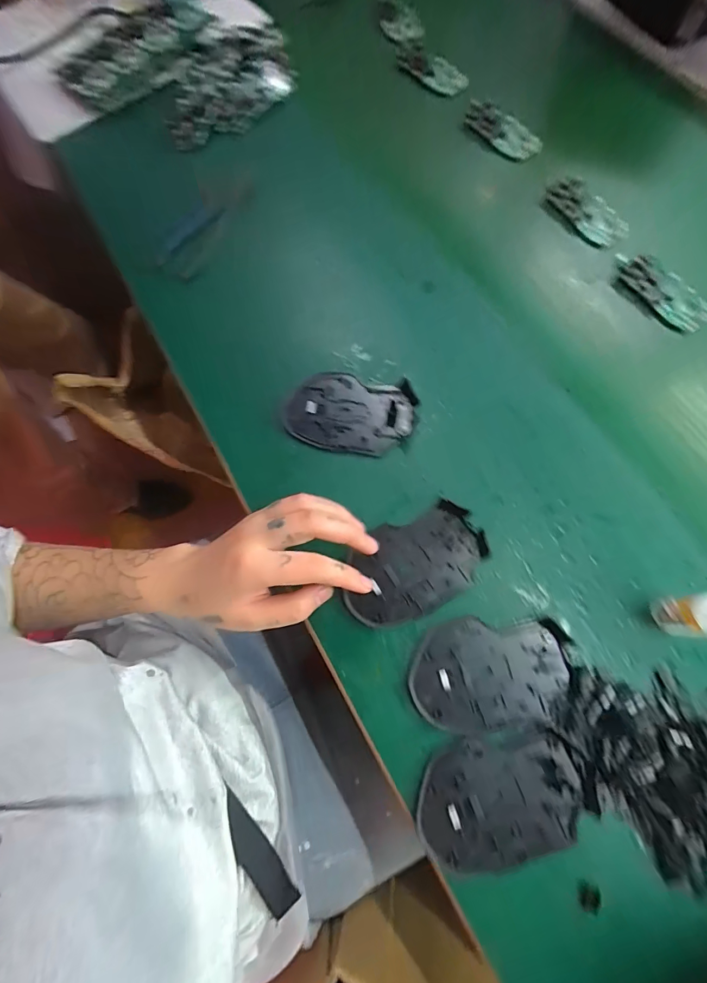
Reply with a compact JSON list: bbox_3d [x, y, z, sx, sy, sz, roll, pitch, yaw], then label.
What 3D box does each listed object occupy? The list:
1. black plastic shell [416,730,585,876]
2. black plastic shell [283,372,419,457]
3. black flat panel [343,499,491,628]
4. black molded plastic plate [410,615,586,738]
[{"bbox_3d":[0.097,0.205,0.263,0.107,0.008,0.070,-10,72,-2],"label":"black plastic shell"},{"bbox_3d":[-0.003,-0.069,0.348,0.109,0.012,0.071,14,73,6],"label":"black plastic shell"},{"bbox_3d":[0.047,0.057,0.308,0.114,0.012,0.070,-25,73,-9],"label":"black flat panel"},{"bbox_3d":[0.100,0.130,0.285,0.113,0.006,0.073,-6,72,-1],"label":"black molded plastic plate"}]

